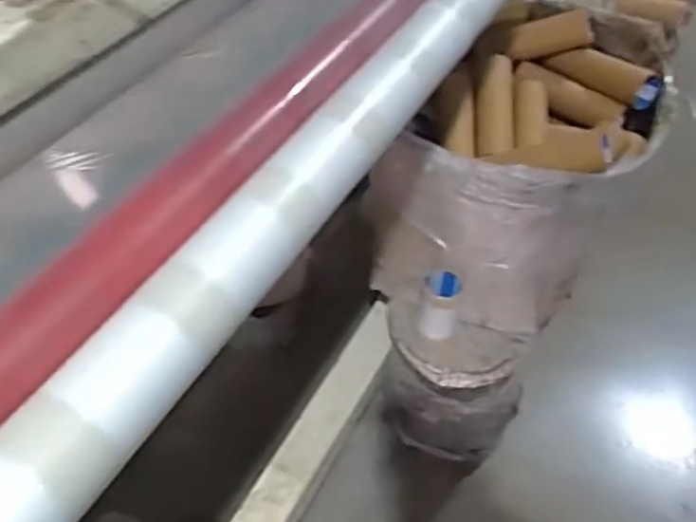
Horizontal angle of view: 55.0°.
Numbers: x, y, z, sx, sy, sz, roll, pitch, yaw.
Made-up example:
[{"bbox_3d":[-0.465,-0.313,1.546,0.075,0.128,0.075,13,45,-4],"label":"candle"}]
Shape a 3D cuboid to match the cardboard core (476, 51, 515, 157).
[{"bbox_3d":[0.325,-0.342,1.462,0.084,0.072,0.271,4,64,3],"label":"cardboard core"}]

